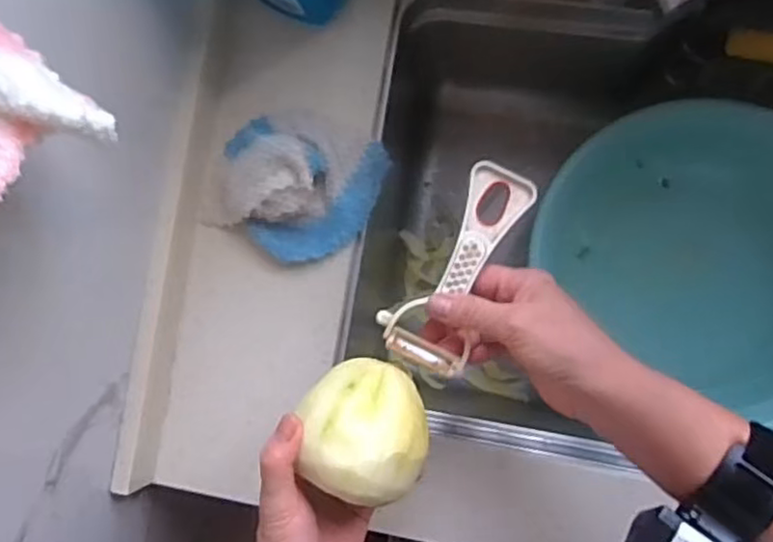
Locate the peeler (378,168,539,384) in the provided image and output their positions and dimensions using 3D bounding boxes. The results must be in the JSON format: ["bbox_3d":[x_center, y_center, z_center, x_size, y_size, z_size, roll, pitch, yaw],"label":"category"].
[{"bbox_3d":[0.051,-0.004,0.455,0.060,0.018,0.145,30,84,9],"label":"peeler"}]

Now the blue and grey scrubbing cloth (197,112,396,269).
[{"bbox_3d":[-0.082,-0.077,0.569,0.135,0.050,0.126,28,90,9],"label":"blue and grey scrubbing cloth"}]

